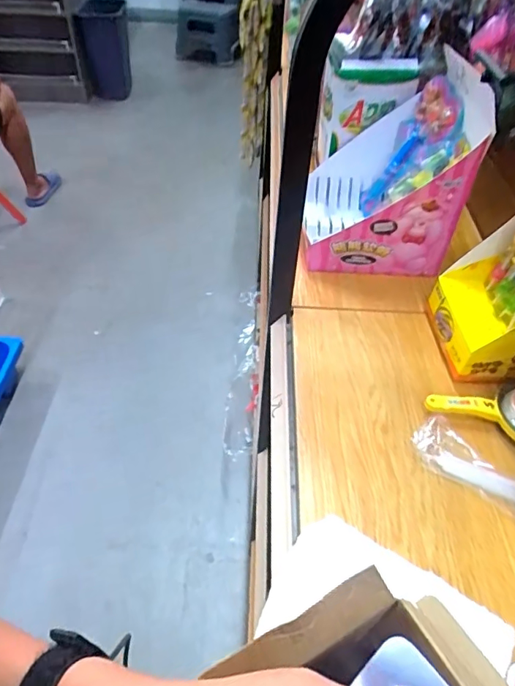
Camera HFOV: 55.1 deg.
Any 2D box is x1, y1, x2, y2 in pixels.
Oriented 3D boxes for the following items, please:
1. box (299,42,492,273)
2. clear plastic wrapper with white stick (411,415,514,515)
[{"bbox_3d":[0.177,-0.245,0.711,0.196,0.217,0.227,6,47,3],"label":"box"},{"bbox_3d":[0.216,0.130,0.496,0.053,0.016,0.127,-31,55,-27],"label":"clear plastic wrapper with white stick"}]

